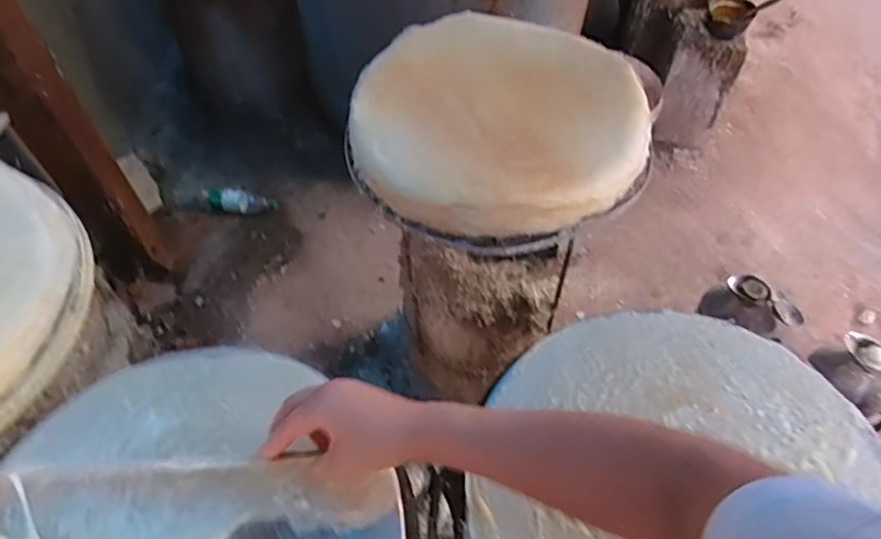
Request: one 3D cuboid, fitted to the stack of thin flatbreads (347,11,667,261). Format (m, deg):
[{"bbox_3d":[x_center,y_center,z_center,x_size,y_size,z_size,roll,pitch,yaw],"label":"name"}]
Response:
[{"bbox_3d":[0.075,-0.187,0.759,0.374,0.063,0.352,6,54,6],"label":"stack of thin flatbreads"}]

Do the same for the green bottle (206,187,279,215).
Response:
[{"bbox_3d":[-0.602,-0.196,1.775,0.198,0.076,0.055,9,55,8],"label":"green bottle"}]

